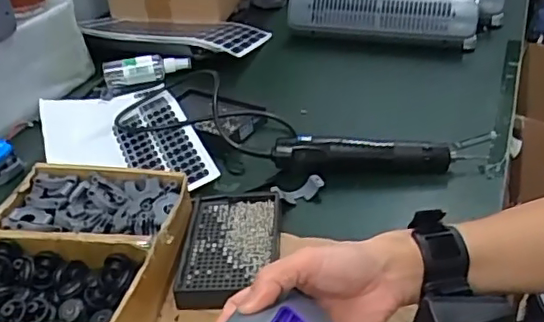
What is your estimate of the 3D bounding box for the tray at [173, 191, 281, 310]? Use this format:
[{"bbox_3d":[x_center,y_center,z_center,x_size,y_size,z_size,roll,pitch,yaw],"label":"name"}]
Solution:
[{"bbox_3d":[-0.041,0.080,0.565,0.094,0.026,0.149,-2,34,4],"label":"tray"}]

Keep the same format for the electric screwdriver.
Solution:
[{"bbox_3d":[0.118,-0.005,0.652,0.226,0.043,0.037,-4,34,2],"label":"electric screwdriver"}]

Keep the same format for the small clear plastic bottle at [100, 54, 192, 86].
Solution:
[{"bbox_3d":[-0.195,-0.146,0.897,0.133,0.037,0.029,-9,34,-6],"label":"small clear plastic bottle"}]

